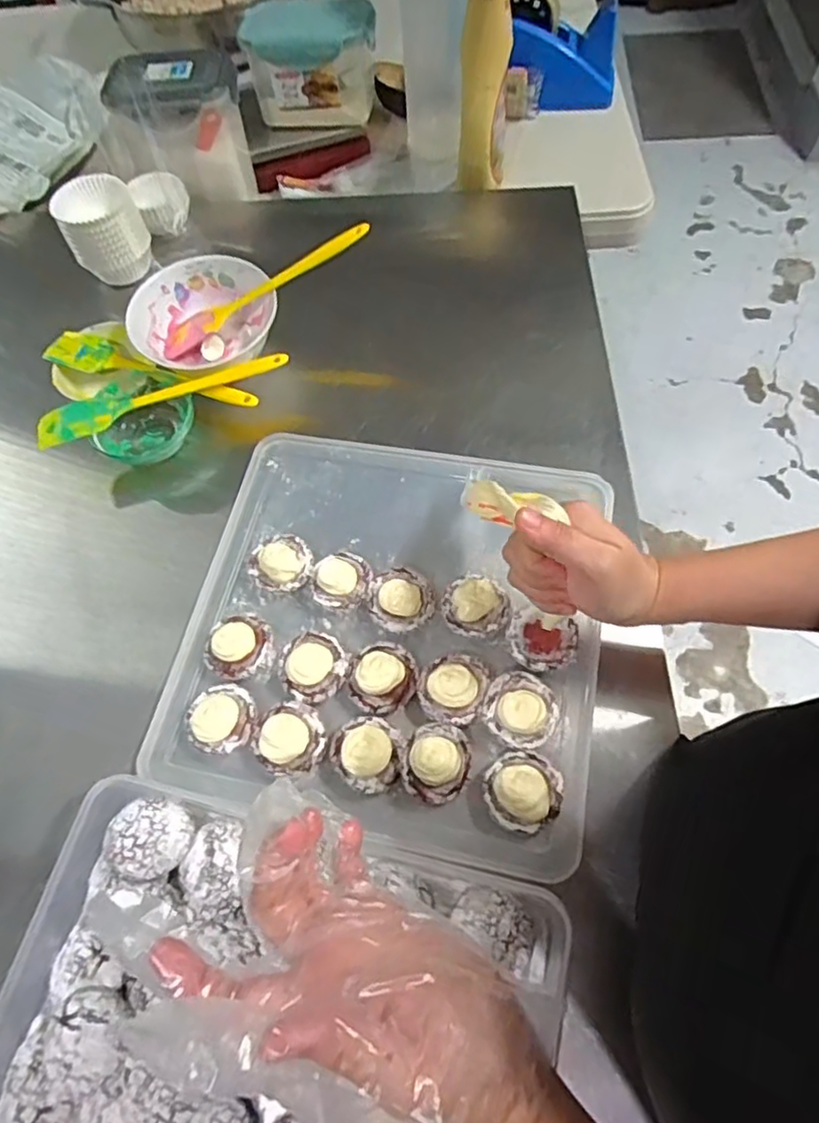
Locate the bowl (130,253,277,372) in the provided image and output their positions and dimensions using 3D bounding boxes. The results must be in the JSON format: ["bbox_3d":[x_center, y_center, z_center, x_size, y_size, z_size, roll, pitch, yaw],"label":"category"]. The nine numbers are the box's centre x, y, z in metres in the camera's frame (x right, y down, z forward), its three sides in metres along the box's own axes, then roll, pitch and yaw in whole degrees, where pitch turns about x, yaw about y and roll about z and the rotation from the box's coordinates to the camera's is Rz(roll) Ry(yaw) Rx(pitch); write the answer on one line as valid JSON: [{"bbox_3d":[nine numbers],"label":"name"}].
[{"bbox_3d":[-0.184,-0.213,0.582,0.128,0.051,0.120,14,65,10],"label":"bowl"}]

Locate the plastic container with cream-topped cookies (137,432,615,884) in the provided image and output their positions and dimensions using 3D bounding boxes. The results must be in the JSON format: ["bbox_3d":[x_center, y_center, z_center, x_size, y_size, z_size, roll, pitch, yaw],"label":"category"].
[{"bbox_3d":[-0.012,0.042,0.475,0.295,0.052,0.291,10,64,8],"label":"plastic container with cream-topped cookies"}]

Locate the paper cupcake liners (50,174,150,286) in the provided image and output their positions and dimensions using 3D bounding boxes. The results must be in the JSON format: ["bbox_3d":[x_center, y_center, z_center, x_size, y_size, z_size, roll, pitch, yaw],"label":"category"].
[{"bbox_3d":[-0.290,-0.318,0.617,0.061,0.078,0.069,7,64,6],"label":"paper cupcake liners"}]

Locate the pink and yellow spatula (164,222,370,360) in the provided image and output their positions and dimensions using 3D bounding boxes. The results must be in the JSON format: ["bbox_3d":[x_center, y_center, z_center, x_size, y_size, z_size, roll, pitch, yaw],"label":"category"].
[{"bbox_3d":[-0.128,-0.237,0.562,0.208,0.014,0.036,-23,63,16],"label":"pink and yellow spatula"}]

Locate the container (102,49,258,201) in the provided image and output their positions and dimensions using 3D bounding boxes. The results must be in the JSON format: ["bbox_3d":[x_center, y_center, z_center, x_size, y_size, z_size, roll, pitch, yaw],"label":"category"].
[{"bbox_3d":[-0.241,-0.458,0.682,0.134,0.120,0.085,-18,64,-6],"label":"container"}]

